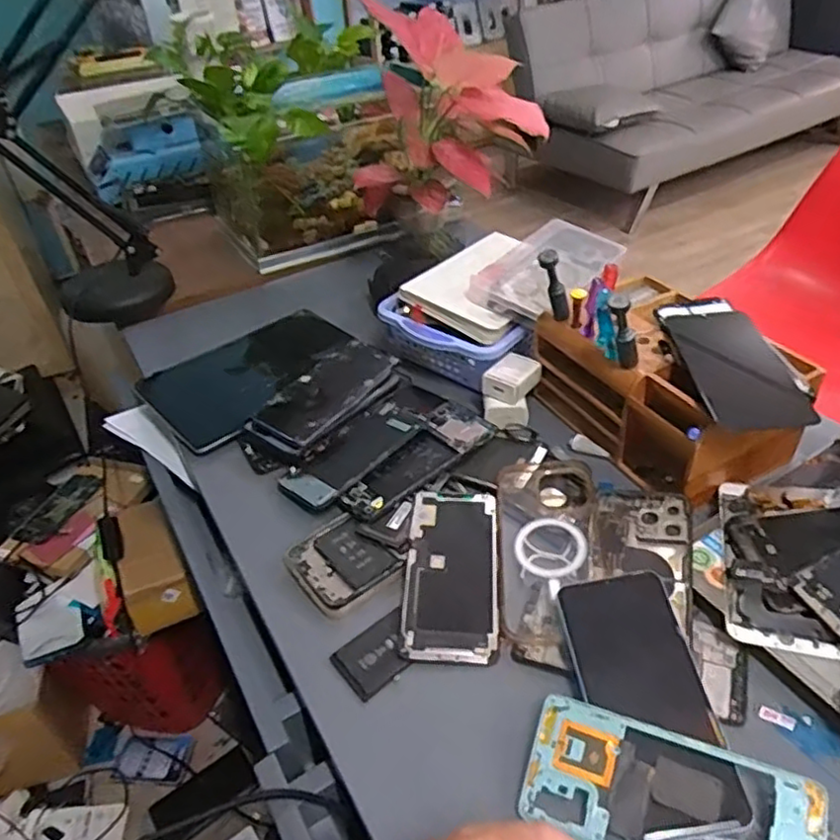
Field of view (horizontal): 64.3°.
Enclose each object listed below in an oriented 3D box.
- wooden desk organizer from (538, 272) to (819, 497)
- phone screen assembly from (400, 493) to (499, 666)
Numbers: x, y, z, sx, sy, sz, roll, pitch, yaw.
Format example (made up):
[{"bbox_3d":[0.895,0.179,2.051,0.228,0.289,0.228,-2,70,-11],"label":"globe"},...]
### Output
[{"bbox_3d":[0.222,-0.037,0.610,0.136,0.088,0.207,-23,42,-20],"label":"wooden desk organizer"},{"bbox_3d":[0.025,0.117,0.530,0.070,0.009,0.147,-1,40,6],"label":"phone screen assembly"}]

